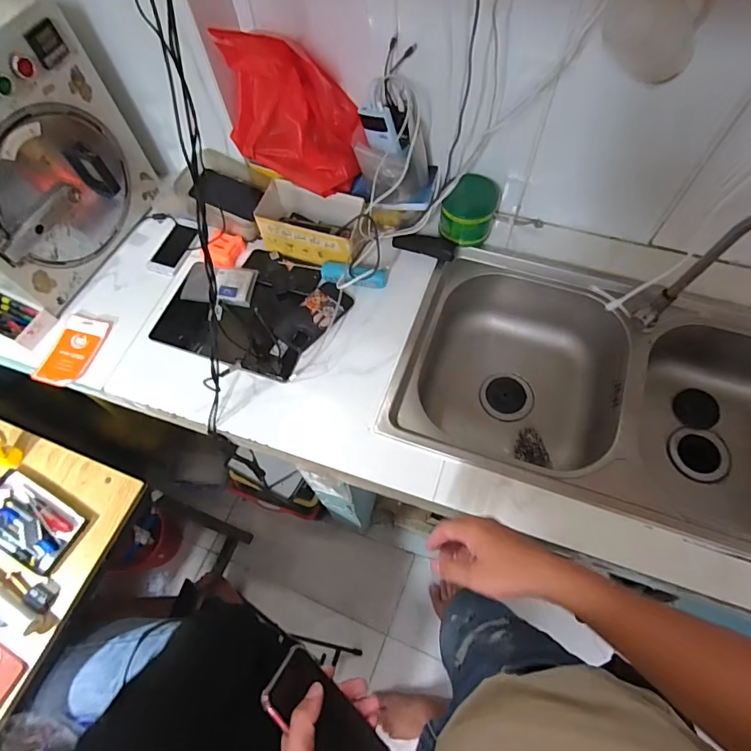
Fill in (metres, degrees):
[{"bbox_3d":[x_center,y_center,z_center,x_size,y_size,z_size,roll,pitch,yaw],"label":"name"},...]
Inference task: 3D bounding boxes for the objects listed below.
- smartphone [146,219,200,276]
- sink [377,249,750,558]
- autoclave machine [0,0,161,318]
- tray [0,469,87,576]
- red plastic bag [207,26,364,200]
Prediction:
[{"bbox_3d":[-0.406,-0.265,0.940,0.063,0.008,0.152,14,59,5],"label":"smartphone"},{"bbox_3d":[0.429,0.035,0.837,0.750,0.234,0.459,18,67,11],"label":"sink"},{"bbox_3d":[-0.653,-0.370,0.793,0.324,0.407,0.343,21,68,12],"label":"autoclave machine"},{"bbox_3d":[-0.583,0.244,0.771,0.177,0.025,0.107,26,69,14],"label":"tray"},{"bbox_3d":[-0.145,-0.443,0.754,0.214,0.249,0.143,-2,65,2],"label":"red plastic bag"}]

